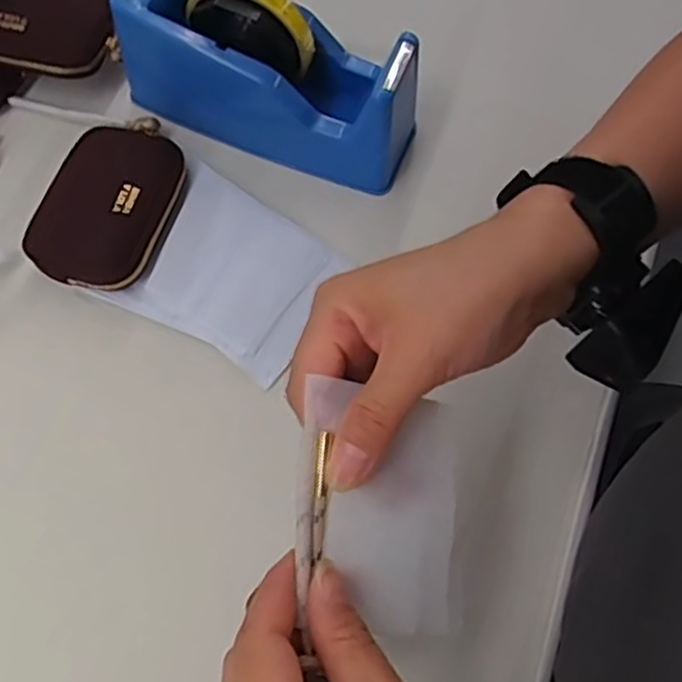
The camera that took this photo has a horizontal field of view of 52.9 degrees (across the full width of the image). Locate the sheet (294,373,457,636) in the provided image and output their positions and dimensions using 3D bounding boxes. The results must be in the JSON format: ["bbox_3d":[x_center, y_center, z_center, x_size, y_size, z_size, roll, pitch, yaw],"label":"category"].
[{"bbox_3d":[0.017,0.064,0.267,0.072,0.009,0.089,11,73,-27],"label":"sheet"}]

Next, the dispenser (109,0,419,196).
[{"bbox_3d":[-0.049,-0.185,0.461,0.205,0.099,0.073,20,72,5],"label":"dispenser"}]

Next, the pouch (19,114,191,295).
[{"bbox_3d":[-0.152,-0.094,0.467,0.080,0.034,0.125,20,72,5],"label":"pouch"}]

